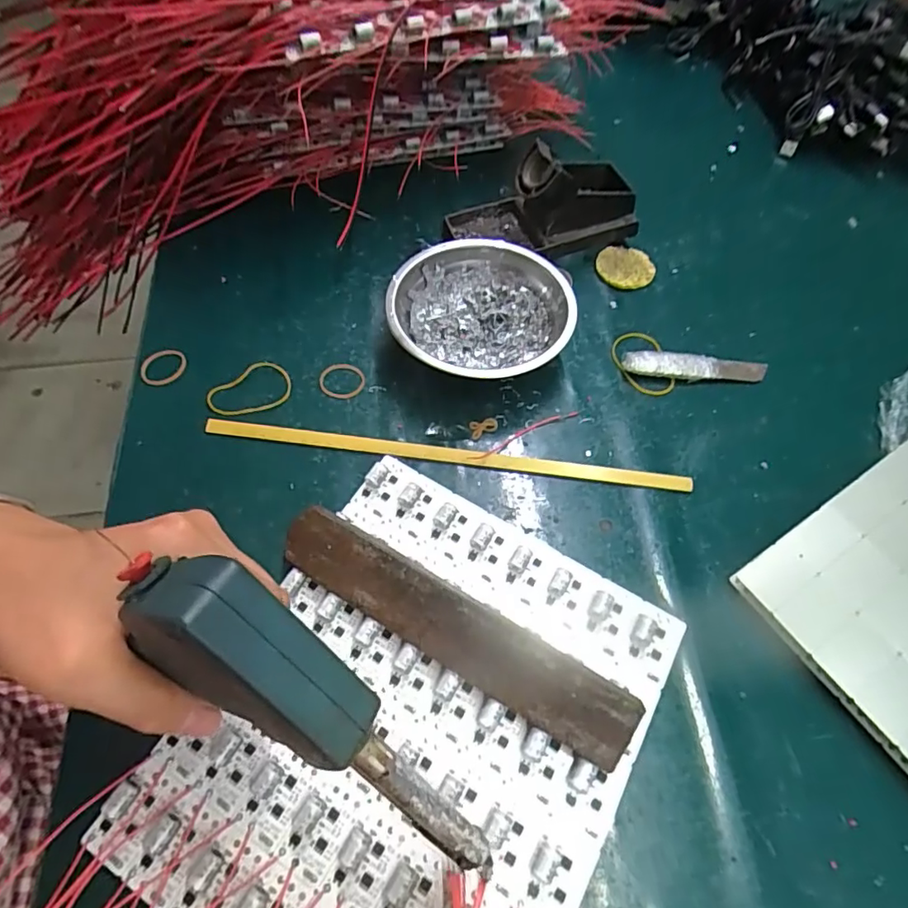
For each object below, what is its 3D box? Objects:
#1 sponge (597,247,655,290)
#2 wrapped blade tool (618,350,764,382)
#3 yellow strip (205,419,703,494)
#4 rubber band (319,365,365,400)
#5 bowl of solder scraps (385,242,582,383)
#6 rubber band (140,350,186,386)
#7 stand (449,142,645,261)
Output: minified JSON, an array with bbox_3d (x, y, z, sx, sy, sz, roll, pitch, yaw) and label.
[{"bbox_3d":[0.140,-0.154,0.446,0.046,0.008,0.044,1,60,-1],"label":"sponge"},{"bbox_3d":[0.174,-0.064,0.392,0.102,0.011,0.021,1,60,-1],"label":"wrapped blade tool"},{"bbox_3d":[-0.006,0.000,0.353,0.311,0.006,0.011,7,60,2],"label":"yellow strip"},{"bbox_3d":[-0.079,-0.052,0.382,0.031,0.004,0.030,1,60,-1],"label":"rubber band"},{"bbox_3d":[0.019,-0.098,0.388,0.123,0.041,0.124,1,60,-1],"label":"bowl of solder scraps"},{"bbox_3d":[-0.204,-0.061,0.381,0.026,0.006,0.032,37,65,18],"label":"rubber band"},{"bbox_3d":[0.072,-0.204,0.435,0.141,0.065,0.073,-16,62,-11],"label":"stand"}]

